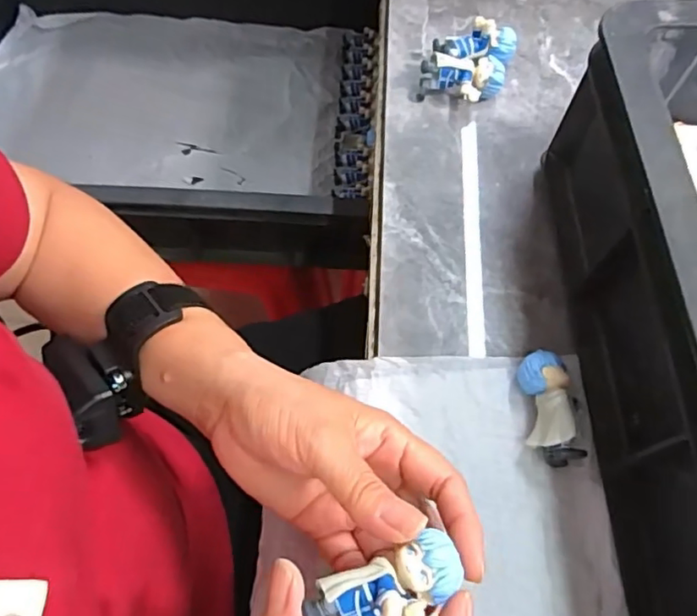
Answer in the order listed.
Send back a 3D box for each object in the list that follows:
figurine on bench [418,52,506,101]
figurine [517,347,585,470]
[{"bbox_3d":[0.081,-0.161,0.406,0.057,0.026,0.028,3,64,-2],"label":"figurine on bench"},{"bbox_3d":[0.106,0.053,0.305,0.023,0.030,0.057,-1,65,-4],"label":"figurine"}]

